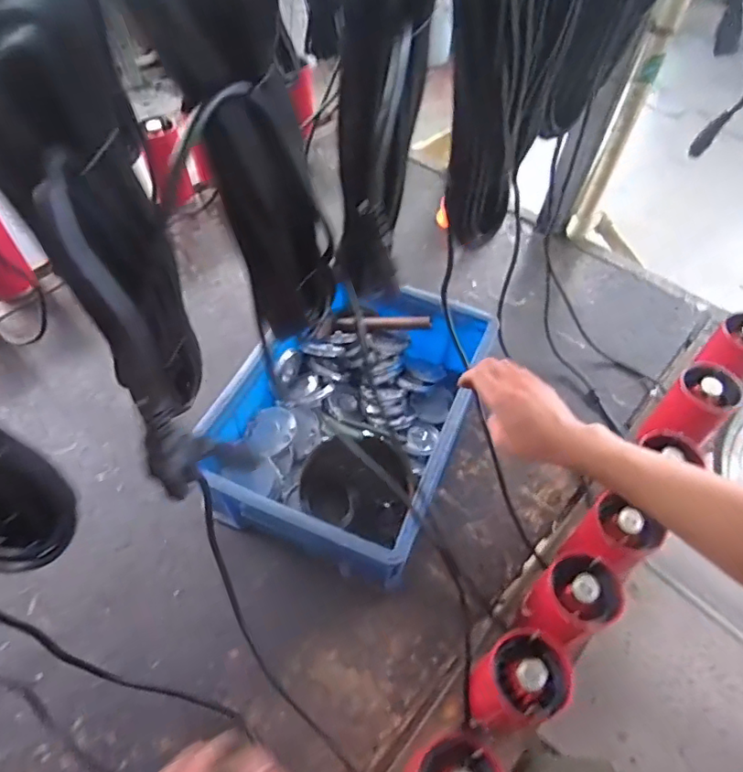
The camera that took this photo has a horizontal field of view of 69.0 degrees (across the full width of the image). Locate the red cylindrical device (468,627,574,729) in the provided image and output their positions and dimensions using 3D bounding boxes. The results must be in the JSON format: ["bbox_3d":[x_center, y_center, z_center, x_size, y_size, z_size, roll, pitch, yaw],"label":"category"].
[{"bbox_3d":[0.150,0.318,0.579,0.072,0.172,0.074,1,54,-1],"label":"red cylindrical device"}]

